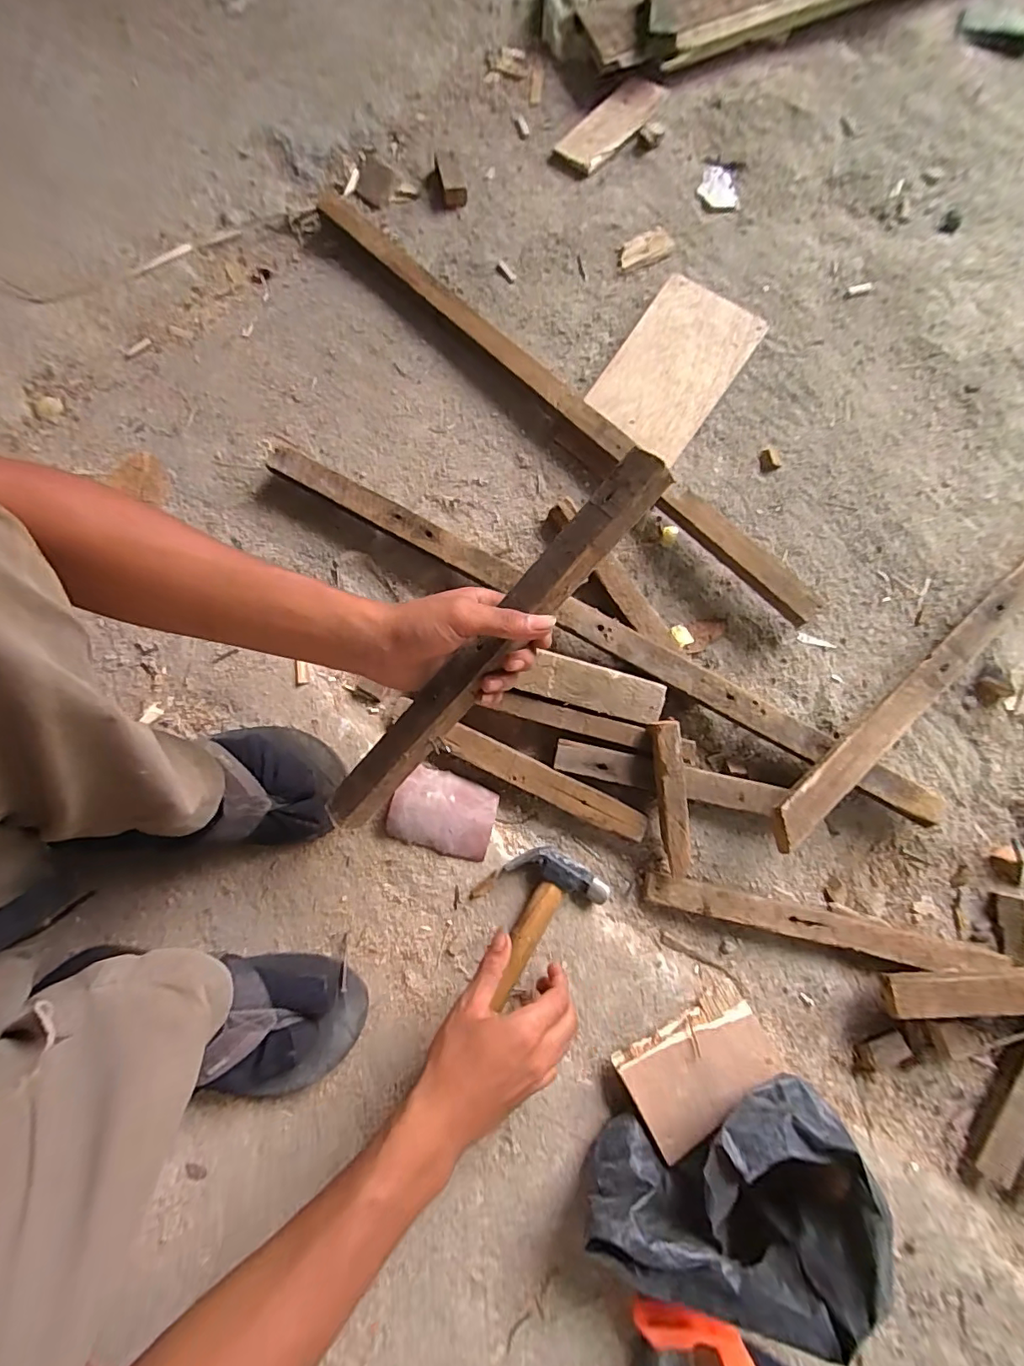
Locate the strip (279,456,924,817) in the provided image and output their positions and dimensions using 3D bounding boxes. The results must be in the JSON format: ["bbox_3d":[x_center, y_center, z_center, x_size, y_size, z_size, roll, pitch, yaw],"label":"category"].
[{"bbox_3d":[0.074,-0.059,0.511,0.731,0.032,0.043,30,79,6],"label":"strip"}]

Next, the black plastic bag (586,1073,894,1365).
[{"bbox_3d":[0.161,0.390,0.376,0.196,0.108,0.114,-10,78,-2],"label":"black plastic bag"}]

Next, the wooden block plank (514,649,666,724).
[{"bbox_3d":[0.080,0.005,0.502,0.139,0.023,0.042,15,78,3],"label":"wooden block plank"}]

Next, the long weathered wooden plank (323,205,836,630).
[{"bbox_3d":[0.042,-0.326,0.574,0.036,0.032,0.745,-44,81,-9],"label":"long weathered wooden plank"}]

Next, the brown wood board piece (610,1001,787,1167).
[{"bbox_3d":[0.164,0.336,0.434,0.129,0.025,0.079,-25,79,-5],"label":"brown wood board piece"}]

